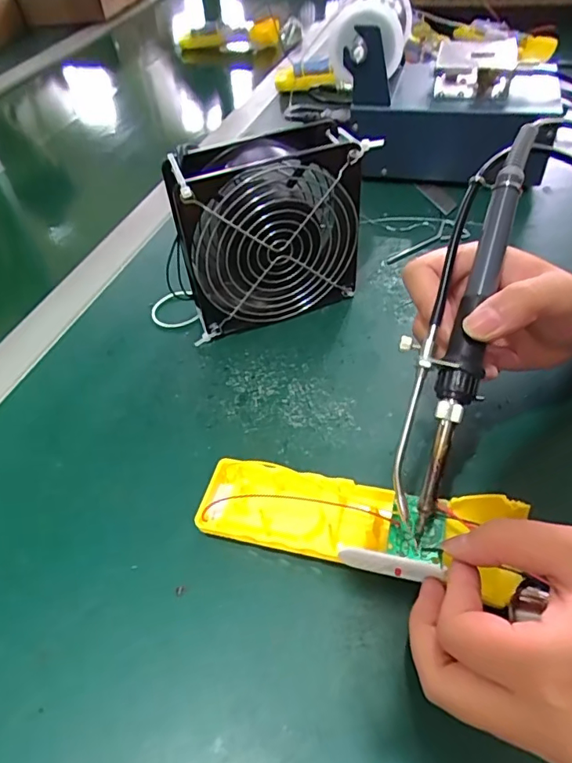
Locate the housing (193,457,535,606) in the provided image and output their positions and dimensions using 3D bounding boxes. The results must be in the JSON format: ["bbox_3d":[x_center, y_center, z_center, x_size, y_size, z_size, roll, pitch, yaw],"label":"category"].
[{"bbox_3d":[0.034,0.072,0.263,0.157,0.023,0.048,3,49,15],"label":"housing"}]

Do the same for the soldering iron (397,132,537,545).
[{"bbox_3d":[0.083,-0.033,0.252,0.036,0.015,0.205,14,82,16],"label":"soldering iron"}]

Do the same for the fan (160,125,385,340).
[{"bbox_3d":[-0.009,-0.101,0.355,0.126,0.123,0.047,-15,50,-8],"label":"fan"}]

